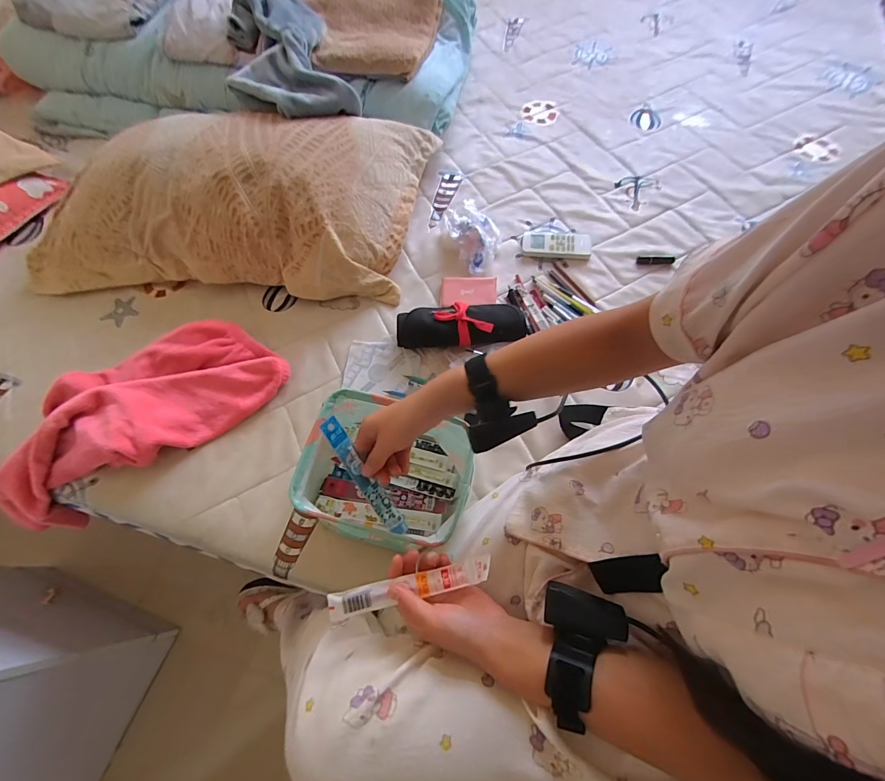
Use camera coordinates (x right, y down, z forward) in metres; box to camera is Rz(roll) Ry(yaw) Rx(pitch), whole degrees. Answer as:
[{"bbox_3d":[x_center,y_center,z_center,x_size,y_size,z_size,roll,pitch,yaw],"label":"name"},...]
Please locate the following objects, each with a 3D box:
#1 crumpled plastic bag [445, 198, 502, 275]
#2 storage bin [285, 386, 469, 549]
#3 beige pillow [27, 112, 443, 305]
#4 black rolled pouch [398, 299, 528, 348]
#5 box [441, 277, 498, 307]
[{"bbox_3d":[0.065,-0.296,0.743,0.105,0.052,0.152,-23,67,-9],"label":"crumpled plastic bag"},{"bbox_3d":[-0.080,0.111,0.519,0.218,0.129,0.166,18,68,10],"label":"storage bin"},{"bbox_3d":[-0.400,-0.370,0.735,0.730,0.158,0.378,1,66,2],"label":"beige pillow"},{"bbox_3d":[0.033,-0.111,0.654,0.215,0.051,0.074,-3,66,0],"label":"black rolled pouch"},{"bbox_3d":[0.047,-0.180,0.703,0.100,0.017,0.057,0,66,2],"label":"box"}]

